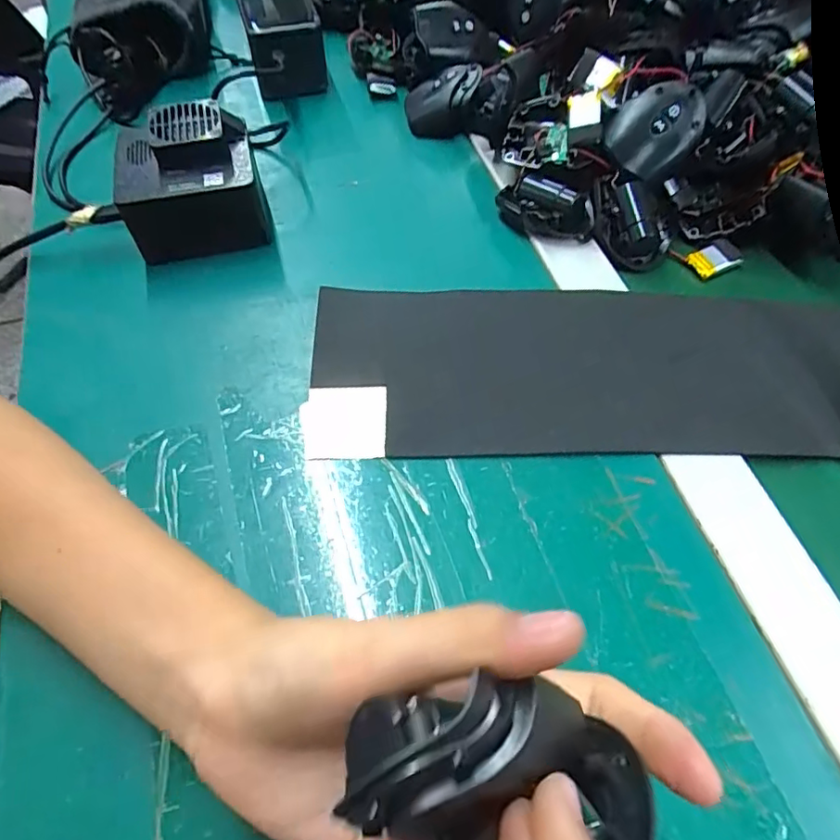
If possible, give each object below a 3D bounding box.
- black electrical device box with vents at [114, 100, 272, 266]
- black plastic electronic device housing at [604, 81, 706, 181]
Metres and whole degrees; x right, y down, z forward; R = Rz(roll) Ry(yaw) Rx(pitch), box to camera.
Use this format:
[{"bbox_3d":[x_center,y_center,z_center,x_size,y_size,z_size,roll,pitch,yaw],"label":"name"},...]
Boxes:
[{"bbox_3d":[-0.139,-0.144,0.342,0.077,0.063,0.068,-14,59,-9],"label":"black electrical device box with vents"},{"bbox_3d":[0.148,-0.179,0.349,0.061,0.018,0.049,-25,94,11],"label":"black plastic electronic device housing"}]

